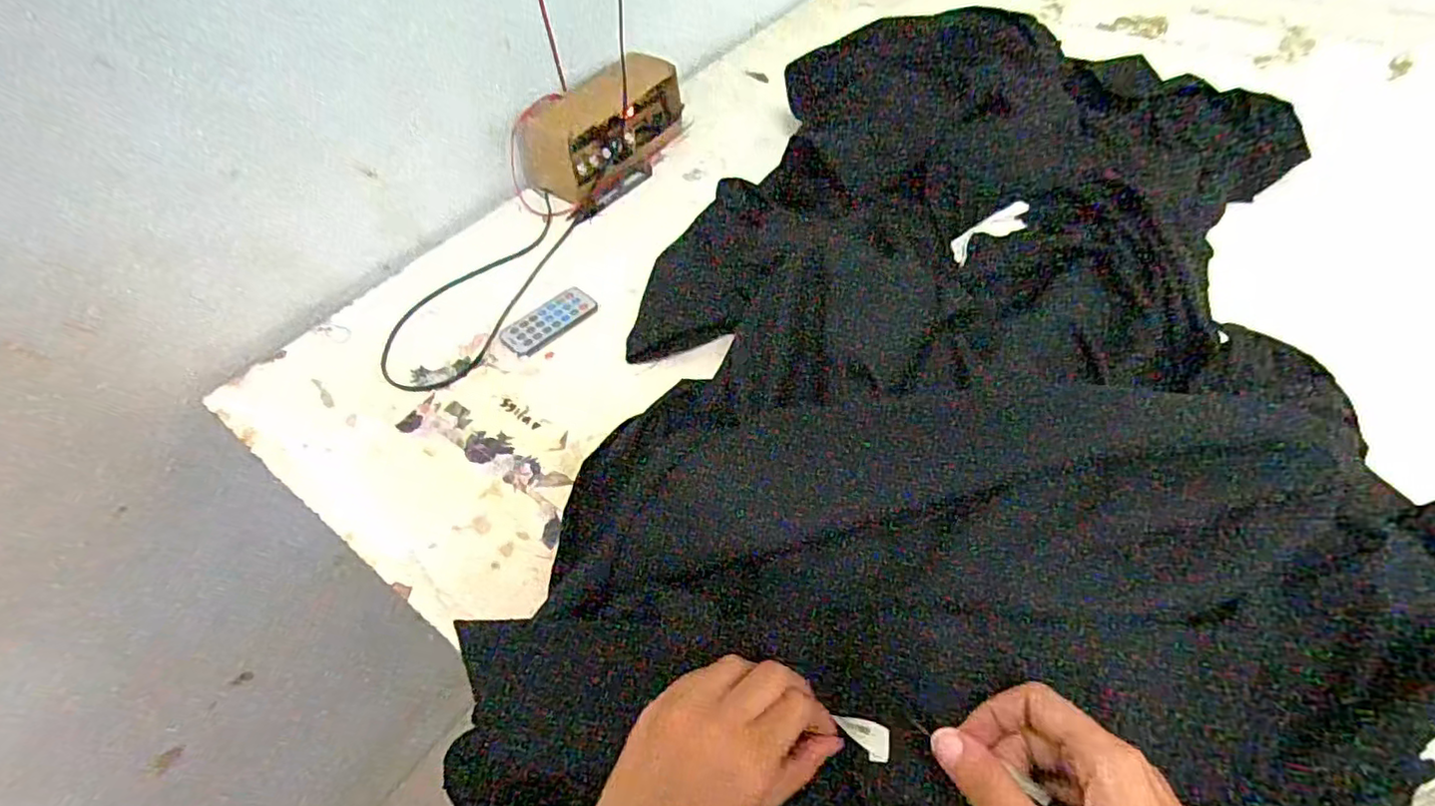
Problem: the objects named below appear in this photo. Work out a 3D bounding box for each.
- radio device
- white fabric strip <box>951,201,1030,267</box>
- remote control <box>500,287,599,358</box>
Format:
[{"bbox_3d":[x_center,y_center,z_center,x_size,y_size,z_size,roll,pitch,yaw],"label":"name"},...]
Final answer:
[{"bbox_3d":[-0.112,-0.299,0.690,0.082,0.087,0.192,34,62,28],"label":"radio device"},{"bbox_3d":[0.208,-0.130,0.484,0.062,0.008,0.025,-31,51,15],"label":"white fabric strip"},{"bbox_3d":[-0.151,-0.073,0.568,0.044,0.011,0.085,34,62,28],"label":"remote control"}]

